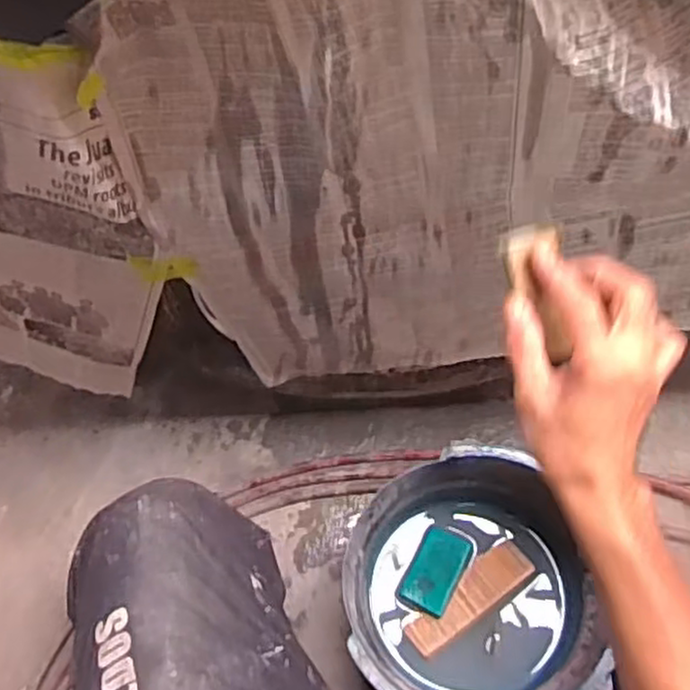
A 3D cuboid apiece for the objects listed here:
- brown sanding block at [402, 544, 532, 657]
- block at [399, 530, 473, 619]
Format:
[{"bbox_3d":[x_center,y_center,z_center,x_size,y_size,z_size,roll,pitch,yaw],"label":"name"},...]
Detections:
[{"bbox_3d":[0.139,0.282,0.804,0.159,0.025,0.048,-33,68,-13],"label":"brown sanding block"},{"bbox_3d":[0.102,0.254,0.807,0.057,0.017,0.089,25,68,14],"label":"block"}]

